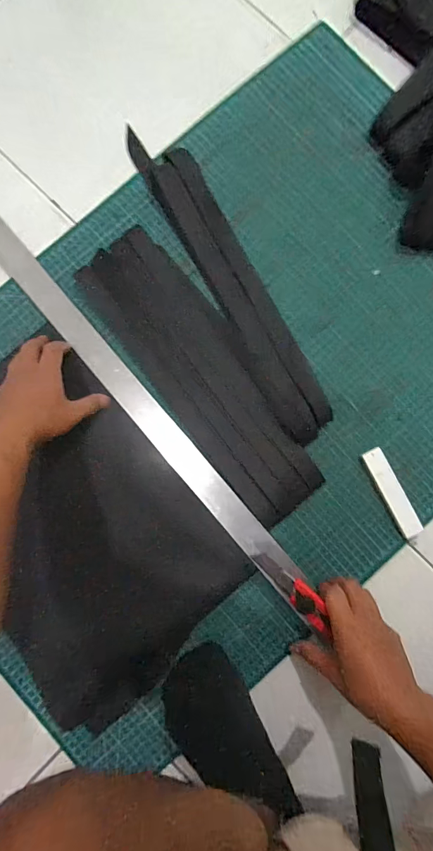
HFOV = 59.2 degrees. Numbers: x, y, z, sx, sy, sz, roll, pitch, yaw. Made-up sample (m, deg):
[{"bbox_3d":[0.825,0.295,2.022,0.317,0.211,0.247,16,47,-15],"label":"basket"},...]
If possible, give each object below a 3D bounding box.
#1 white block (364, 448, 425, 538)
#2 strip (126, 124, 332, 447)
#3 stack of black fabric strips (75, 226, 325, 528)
[{"bbox_3d":[0.222,0.084,0.483,0.029,0.010,0.116,-25,87,0],"label":"white block"},{"bbox_3d":[0.018,-0.188,0.487,0.068,0.021,0.446,-28,87,0],"label":"strip"},{"bbox_3d":[-0.017,-0.067,0.490,0.121,0.020,0.407,-37,87,-1],"label":"stack of black fabric strips"}]

